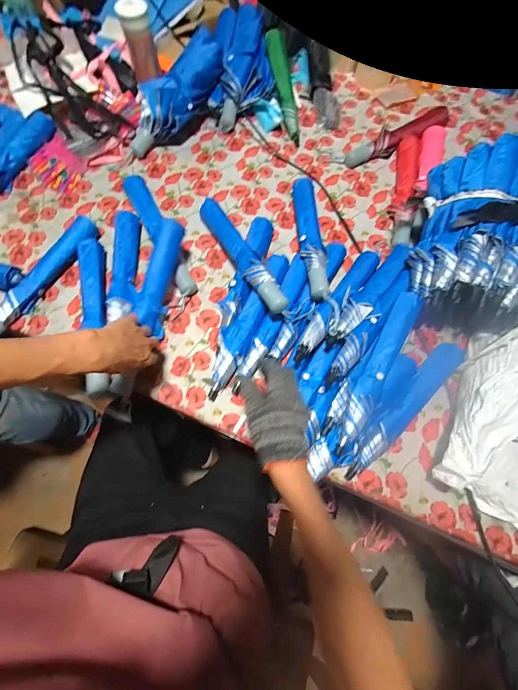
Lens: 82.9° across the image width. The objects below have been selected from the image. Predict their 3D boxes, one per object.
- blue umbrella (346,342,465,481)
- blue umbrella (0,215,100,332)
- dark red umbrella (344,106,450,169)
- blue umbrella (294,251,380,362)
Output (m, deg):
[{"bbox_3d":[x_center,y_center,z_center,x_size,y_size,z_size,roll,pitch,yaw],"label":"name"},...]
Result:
[{"bbox_3d":[0.273,0.117,0.546,0.054,0.046,0.333,42,75,14],"label":"blue umbrella"},{"bbox_3d":[-0.465,-0.143,0.629,0.055,0.042,0.333,29,72,10],"label":"blue umbrella"},{"bbox_3d":[0.391,-0.577,0.808,0.350,0.042,0.056,-33,73,-12],"label":"dark red umbrella"},{"bbox_3d":[0.162,-0.094,0.585,0.045,0.036,0.324,34,59,12],"label":"blue umbrella"}]

